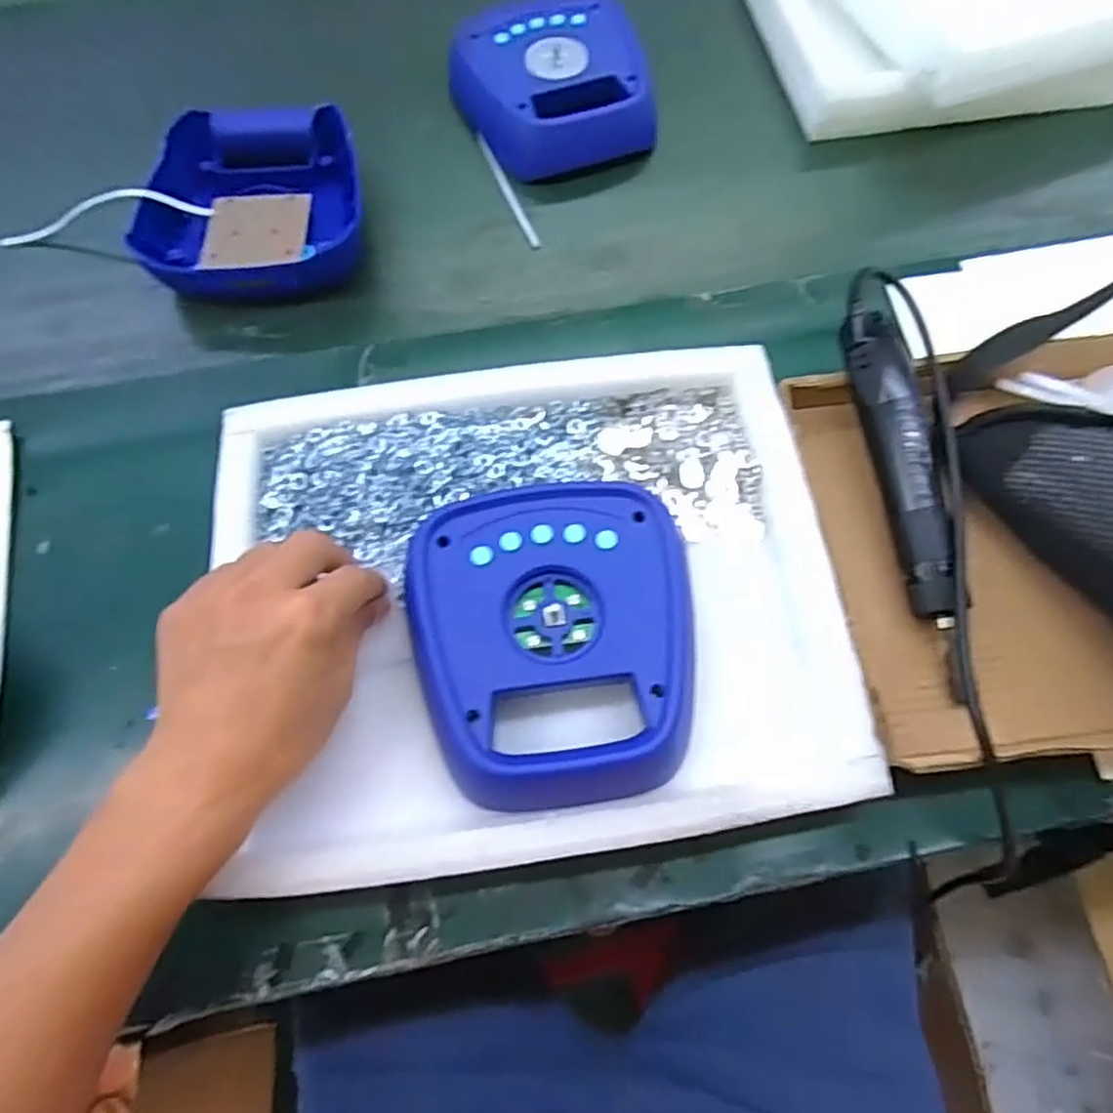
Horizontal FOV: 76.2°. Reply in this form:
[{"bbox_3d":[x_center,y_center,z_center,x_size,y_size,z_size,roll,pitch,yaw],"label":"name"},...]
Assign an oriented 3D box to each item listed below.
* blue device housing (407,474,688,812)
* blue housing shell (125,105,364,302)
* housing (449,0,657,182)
[{"bbox_3d":[-0.001,0.042,0.390,0.148,0.029,0.175,-5,68,-1],"label":"blue device housing"},{"bbox_3d":[-0.236,-0.286,0.574,0.175,0.053,0.182,-5,68,-1],"label":"blue housing shell"},{"bbox_3d":[-0.004,-0.409,0.615,0.153,0.044,0.161,-21,69,-7],"label":"housing"}]

